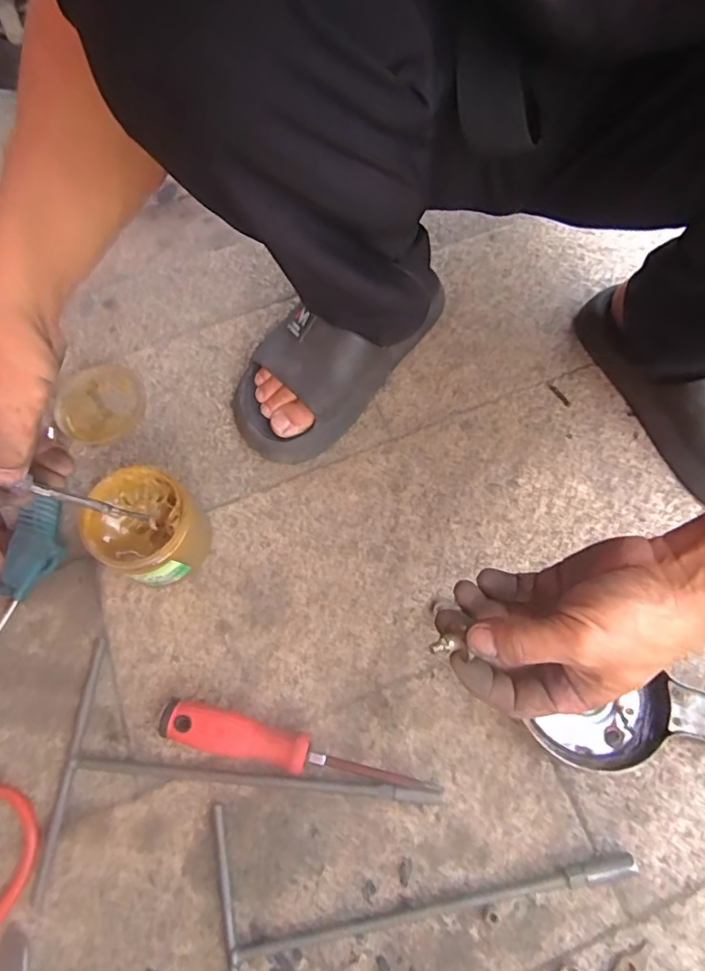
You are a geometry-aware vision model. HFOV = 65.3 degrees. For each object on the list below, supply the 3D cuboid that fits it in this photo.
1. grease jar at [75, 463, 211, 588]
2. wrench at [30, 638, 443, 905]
[{"bbox_3d":[-0.167,0.037,0.458,0.082,0.069,0.081,-1,67,1],"label":"grease jar"},{"bbox_3d":[-0.079,0.218,0.410,0.281,0.017,0.167,4,67,3],"label":"wrench"}]

